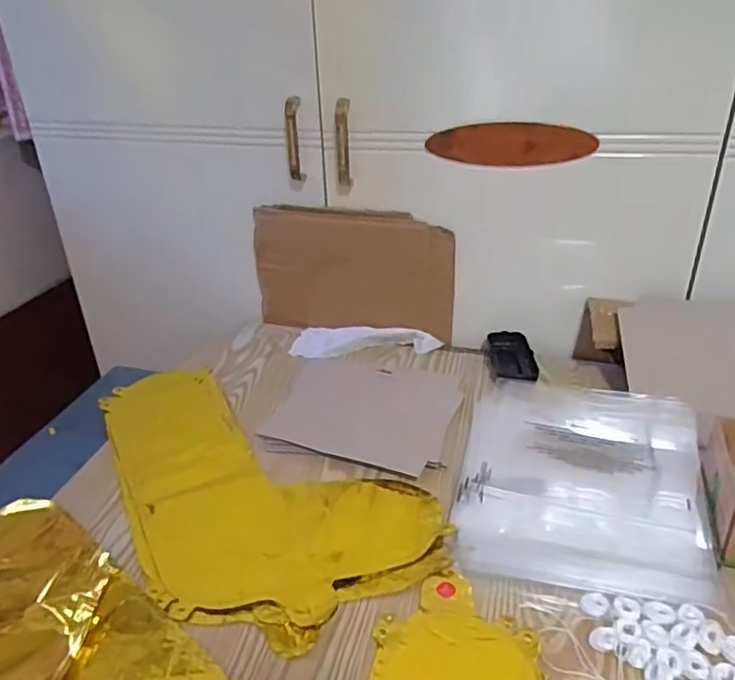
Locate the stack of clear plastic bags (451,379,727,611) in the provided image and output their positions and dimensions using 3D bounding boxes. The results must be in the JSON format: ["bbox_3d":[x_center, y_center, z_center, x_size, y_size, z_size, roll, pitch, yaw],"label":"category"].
[{"bbox_3d":[0.207,0.127,0.604,0.221,0.031,0.275,7,29,14],"label":"stack of clear plastic bags"}]

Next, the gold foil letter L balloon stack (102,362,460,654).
[{"bbox_3d":[-0.139,0.131,0.621,0.224,0.013,0.422,-22,35,-34],"label":"gold foil letter L balloon stack"}]

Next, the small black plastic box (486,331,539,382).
[{"bbox_3d":[0.184,0.021,0.788,0.054,0.019,0.101,1,28,3],"label":"small black plastic box"}]

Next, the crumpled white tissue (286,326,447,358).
[{"bbox_3d":[-0.004,0.004,0.825,0.189,0.026,0.063,6,29,13],"label":"crumpled white tissue"}]

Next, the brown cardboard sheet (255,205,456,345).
[{"bbox_3d":[-0.021,-0.089,0.834,0.271,0.170,0.018,7,29,14],"label":"brown cardboard sheet"}]

